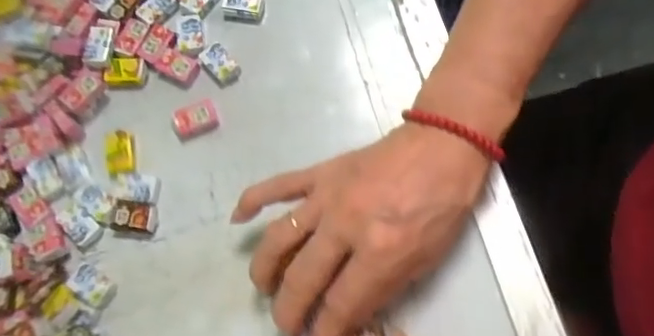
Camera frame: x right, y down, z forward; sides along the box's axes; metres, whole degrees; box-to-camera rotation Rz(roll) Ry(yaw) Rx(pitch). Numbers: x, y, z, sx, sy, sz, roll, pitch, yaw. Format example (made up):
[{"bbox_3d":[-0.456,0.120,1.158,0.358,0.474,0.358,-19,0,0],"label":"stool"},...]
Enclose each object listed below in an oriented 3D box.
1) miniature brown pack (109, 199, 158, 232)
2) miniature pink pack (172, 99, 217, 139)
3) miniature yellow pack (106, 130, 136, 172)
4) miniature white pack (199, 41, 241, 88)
[{"bbox_3d":[-0.118,0.029,0.348,0.028,0.005,0.018,8,75,9],"label":"miniature brown pack"},{"bbox_3d":[-0.084,-0.031,0.363,0.028,0.008,0.019,-19,72,1],"label":"miniature pink pack"},{"bbox_3d":[-0.131,-0.011,0.362,0.018,0.004,0.027,-11,73,4],"label":"miniature yellow pack"},{"bbox_3d":[-0.071,-0.068,0.373,0.018,0.005,0.030,-38,73,-5],"label":"miniature white pack"}]

